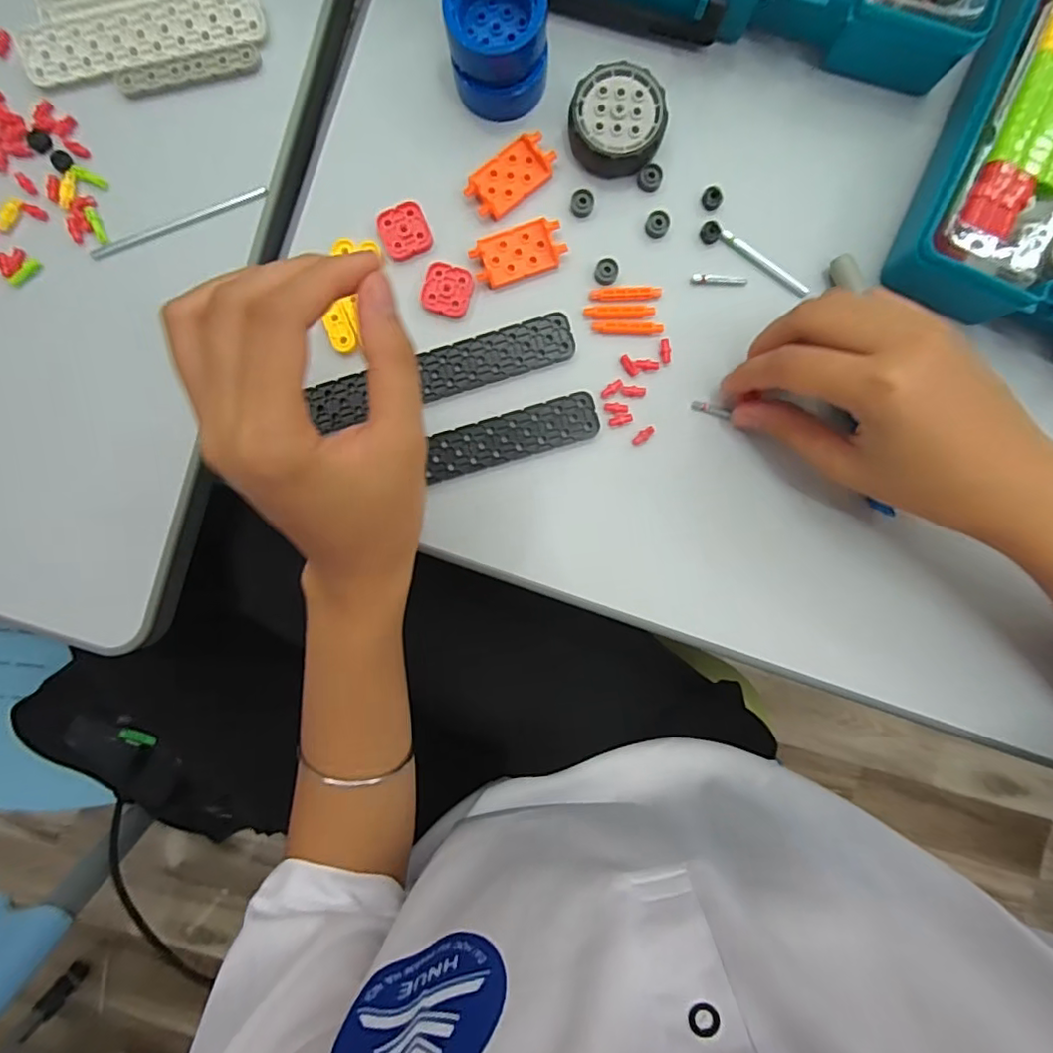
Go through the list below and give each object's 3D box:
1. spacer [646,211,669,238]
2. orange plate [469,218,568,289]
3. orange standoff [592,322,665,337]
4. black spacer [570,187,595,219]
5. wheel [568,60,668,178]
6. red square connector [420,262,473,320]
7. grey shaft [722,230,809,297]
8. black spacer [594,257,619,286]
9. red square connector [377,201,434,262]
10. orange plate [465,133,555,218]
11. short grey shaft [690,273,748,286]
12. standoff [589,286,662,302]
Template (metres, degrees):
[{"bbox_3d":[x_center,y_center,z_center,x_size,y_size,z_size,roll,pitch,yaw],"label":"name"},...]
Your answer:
[{"bbox_3d":[0.070,-0.160,0.306,0.012,0.004,0.013,0,92,0],"label":"spacer"},{"bbox_3d":[-0.004,-0.145,0.305,0.048,0.004,0.026,-19,92,1],"label":"orange plate"},{"bbox_3d":[0.054,-0.105,0.307,0.037,0.004,0.006,2,92,0],"label":"orange standoff"},{"bbox_3d":[0.030,-0.171,0.305,0.012,0.004,0.013,0,92,0],"label":"black spacer"},{"bbox_3d":[0.047,-0.208,0.298,0.047,0.015,0.050,0,92,0],"label":"wheel"},{"bbox_3d":[-0.042,-0.126,0.305,0.026,0.004,0.026,13,92,0],"label":"red square connector"},{"bbox_3d":[0.126,-0.140,0.306,0.054,0.004,0.006,38,92,-1],"label":"grey shaft"},{"bbox_3d":[0.043,-0.136,0.306,0.012,0.004,0.013,-8,92,0],"label":"black spacer"},{"bbox_3d":[-0.064,-0.157,0.308,0.026,0.007,0.026,-21,92,1],"label":"red square connector"},{"bbox_3d":[-0.008,-0.185,0.304,0.048,0.005,0.026,-37,91,1],"label":"orange plate"},{"bbox_3d":[0.103,-0.132,0.307,0.030,0.004,0.005,3,92,0],"label":"short grey shaft"},{"bbox_3d":[0.053,-0.123,0.307,0.038,0.004,0.007,-1,92,0],"label":"standoff"}]

